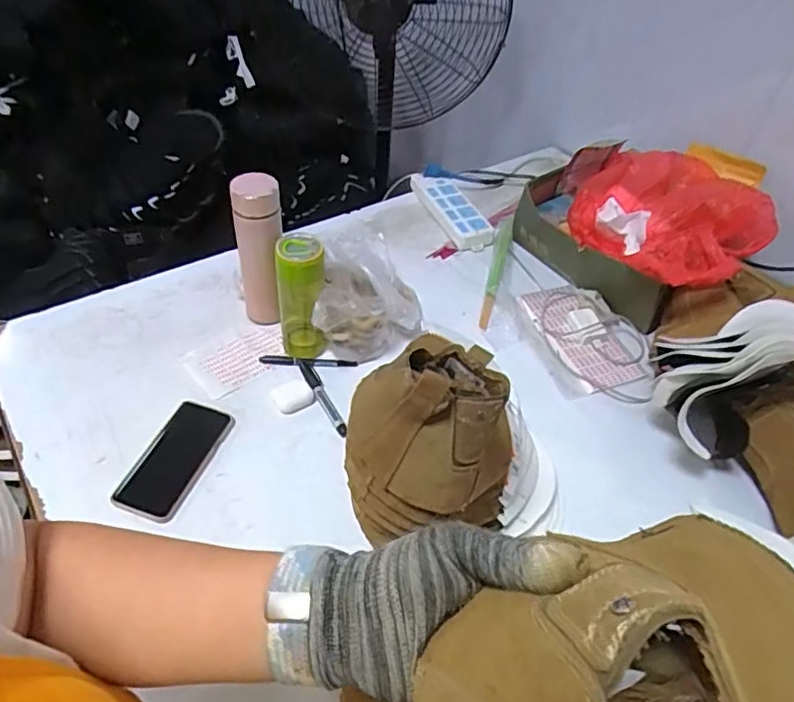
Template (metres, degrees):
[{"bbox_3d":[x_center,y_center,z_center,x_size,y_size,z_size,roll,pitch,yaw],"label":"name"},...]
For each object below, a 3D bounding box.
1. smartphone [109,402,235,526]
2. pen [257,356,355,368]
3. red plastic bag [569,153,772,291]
[{"bbox_3d":[-0.283,0.138,0.759,0.082,0.006,0.159,21,55,9],"label":"smartphone"},{"bbox_3d":[-0.131,0.016,0.878,0.141,0.007,0.015,4,46,-2],"label":"pen"},{"bbox_3d":[0.448,-0.234,0.976,0.301,0.102,0.346,38,54,27],"label":"red plastic bag"}]

